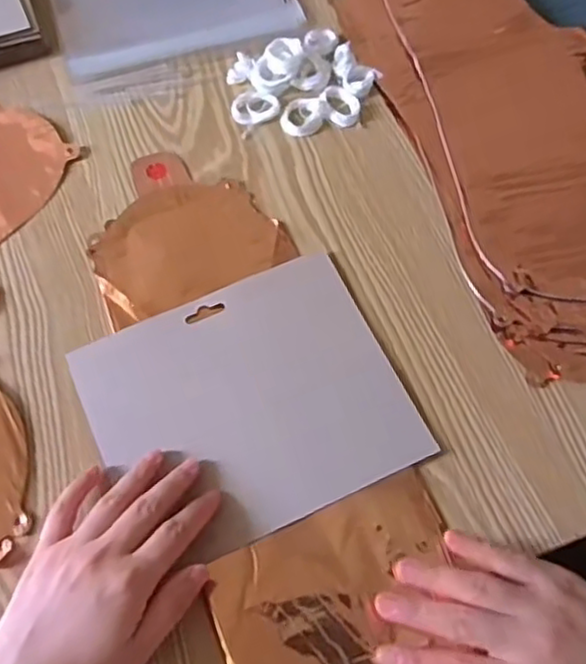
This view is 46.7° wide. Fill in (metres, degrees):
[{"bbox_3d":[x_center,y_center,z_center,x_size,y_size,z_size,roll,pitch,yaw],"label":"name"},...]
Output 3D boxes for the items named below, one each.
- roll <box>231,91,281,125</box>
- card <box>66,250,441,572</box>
[{"bbox_3d":[-0.029,-0.178,0.536,0.038,0.009,0.027,-10,65,-5],"label":"roll"},{"bbox_3d":[-0.029,0.044,0.440,0.189,0.010,0.161,-23,67,-11],"label":"card"}]

